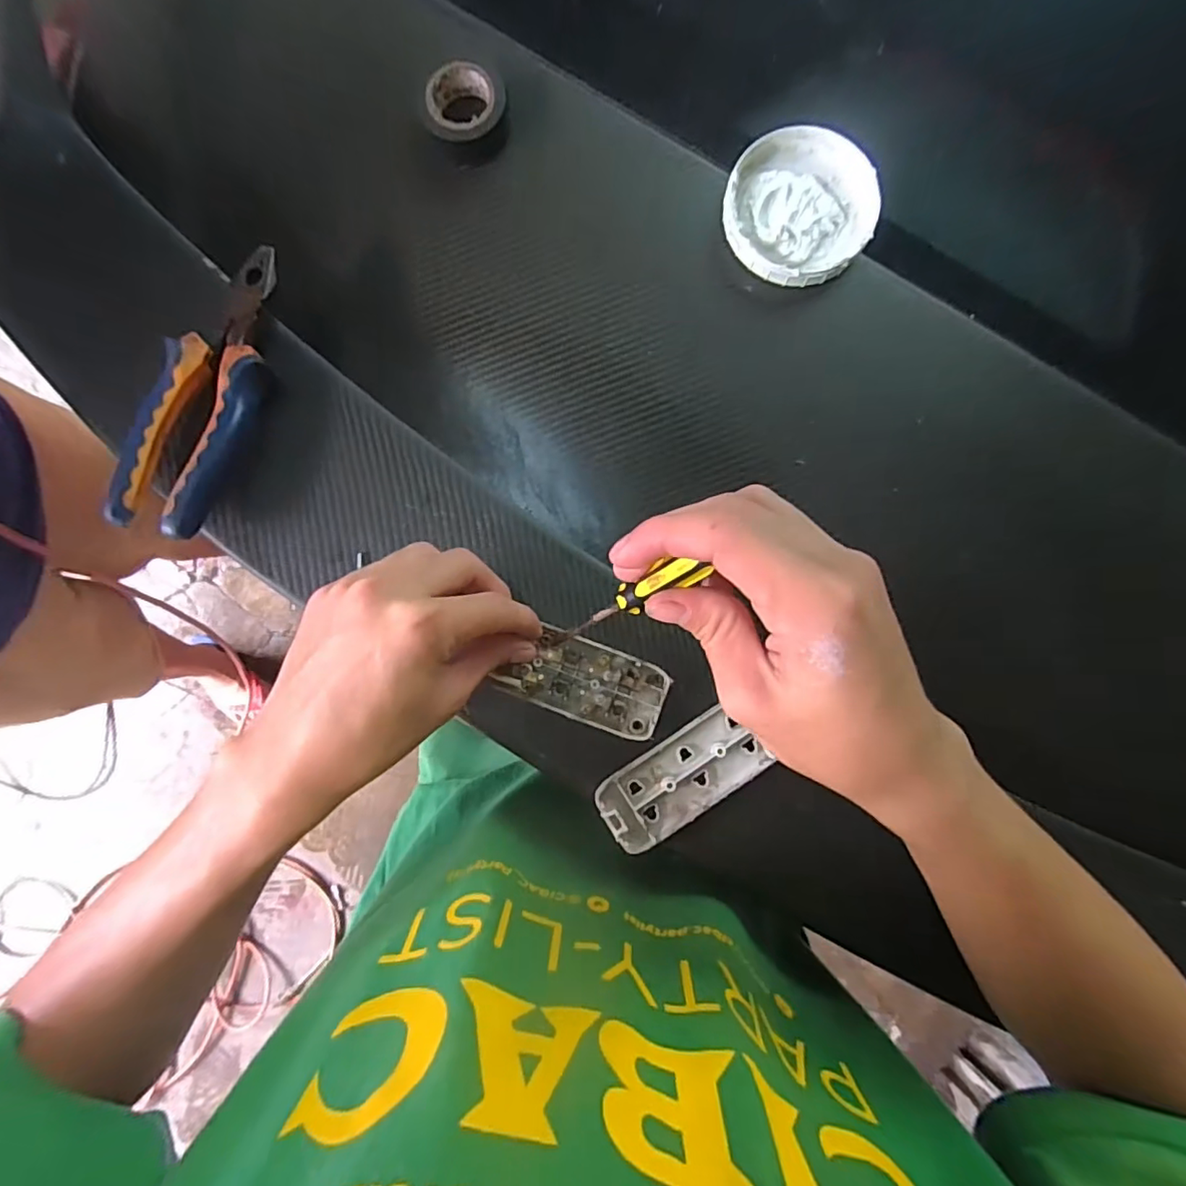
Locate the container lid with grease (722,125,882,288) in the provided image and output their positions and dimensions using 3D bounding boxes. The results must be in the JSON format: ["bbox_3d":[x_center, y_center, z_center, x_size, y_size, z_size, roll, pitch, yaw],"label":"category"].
[{"bbox_3d":[0.133,-0.248,0.368,0.093,0.017,0.093,0,84,-3],"label":"container lid with grease"}]

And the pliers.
[{"bbox_3d":[-0.218,-0.119,0.326,0.051,0.024,0.175,11,84,-2],"label":"pliers"}]

